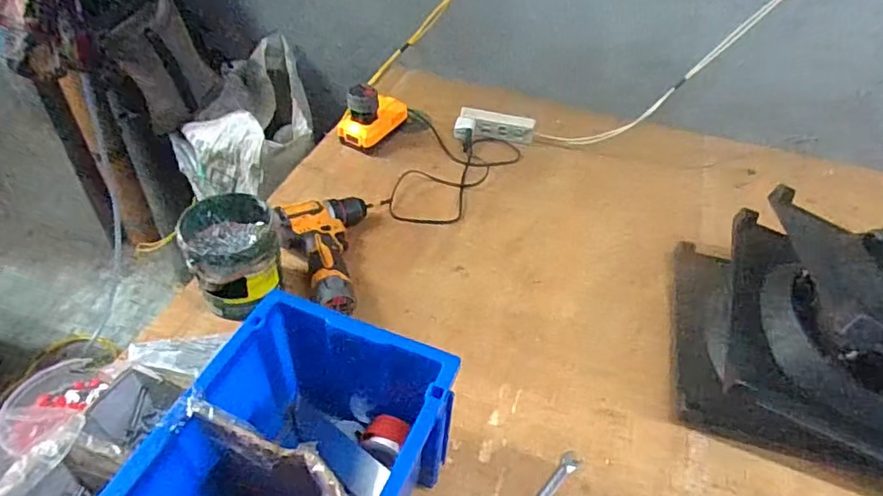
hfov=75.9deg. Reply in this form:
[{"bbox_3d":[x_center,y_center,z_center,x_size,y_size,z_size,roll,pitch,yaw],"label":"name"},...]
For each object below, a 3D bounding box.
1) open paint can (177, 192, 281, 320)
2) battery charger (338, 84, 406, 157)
[{"bbox_3d":[-0.269,0.012,0.743,0.107,0.119,0.110,2,44,-2],"label":"open paint can"},{"bbox_3d":[-0.122,-0.241,1.034,0.116,0.118,0.074,-27,52,-28],"label":"battery charger"}]

